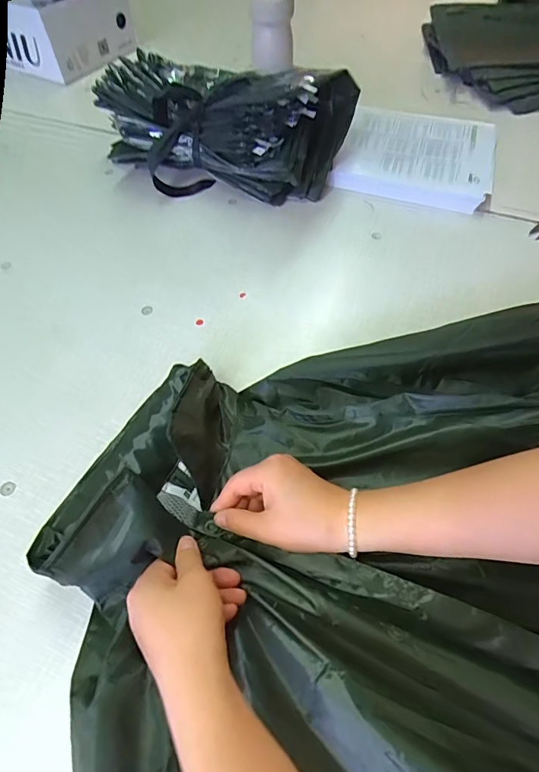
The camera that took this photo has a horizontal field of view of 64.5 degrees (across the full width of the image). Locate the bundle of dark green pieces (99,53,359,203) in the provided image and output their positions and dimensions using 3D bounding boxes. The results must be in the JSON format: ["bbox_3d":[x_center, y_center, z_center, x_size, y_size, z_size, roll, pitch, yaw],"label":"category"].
[{"bbox_3d":[-0.078,-0.385,0.641,0.369,0.134,0.159,12,57,10],"label":"bundle of dark green pieces"}]

